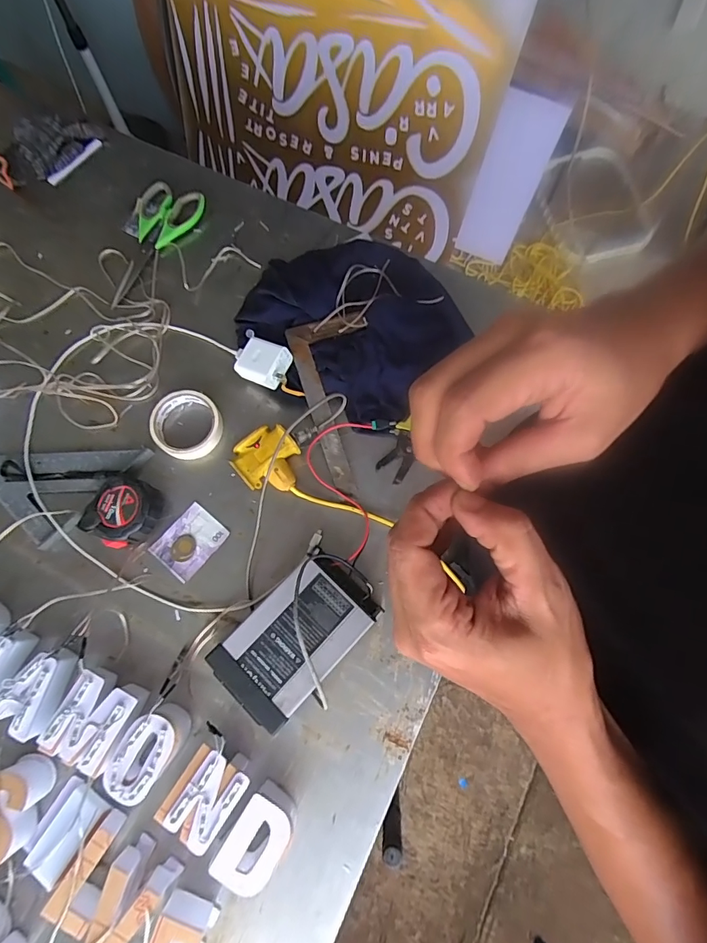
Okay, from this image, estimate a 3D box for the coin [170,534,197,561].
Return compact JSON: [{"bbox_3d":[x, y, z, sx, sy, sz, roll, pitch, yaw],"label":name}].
[{"bbox_3d":[-0.218,0.098,0.574,0.029,0.004,0.034,39,78,10],"label":"coin"}]

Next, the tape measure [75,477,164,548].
[{"bbox_3d":[-0.288,0.051,0.566,0.074,0.036,0.089,32,77,8],"label":"tape measure"}]

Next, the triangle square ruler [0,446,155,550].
[{"bbox_3d":[-0.388,0.031,0.584,0.231,0.017,0.125,-4,75,-1],"label":"triangle square ruler"}]

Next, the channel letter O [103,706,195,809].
[{"bbox_3d":[-0.223,0.305,0.492,0.054,0.050,0.083,33,77,9],"label":"channel letter O"}]

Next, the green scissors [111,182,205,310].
[{"bbox_3d":[-0.321,-0.354,0.688,0.102,0.019,0.213,27,76,7],"label":"green scissors"}]

